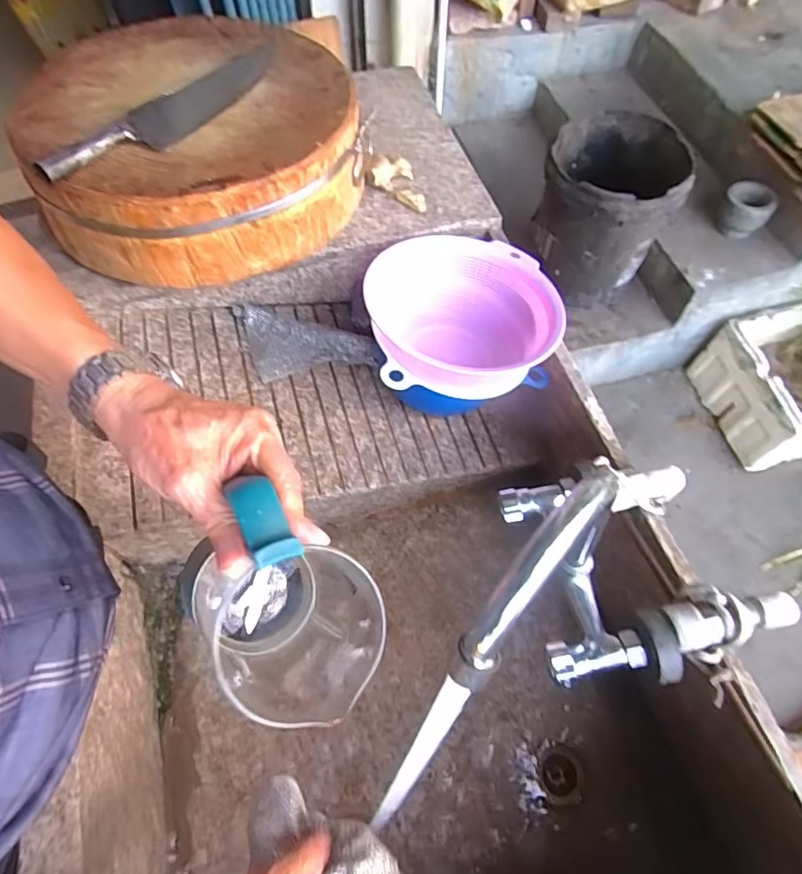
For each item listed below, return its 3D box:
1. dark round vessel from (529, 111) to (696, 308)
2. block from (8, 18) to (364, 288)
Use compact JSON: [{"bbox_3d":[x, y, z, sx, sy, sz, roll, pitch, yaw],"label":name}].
[{"bbox_3d":[0.478,-0.542,1.259,0.284,0.340,0.261,0,62,0],"label":"dark round vessel"},{"bbox_3d":[-0.250,-0.373,0.653,0.361,0.126,0.353,0,62,0],"label":"block"}]

